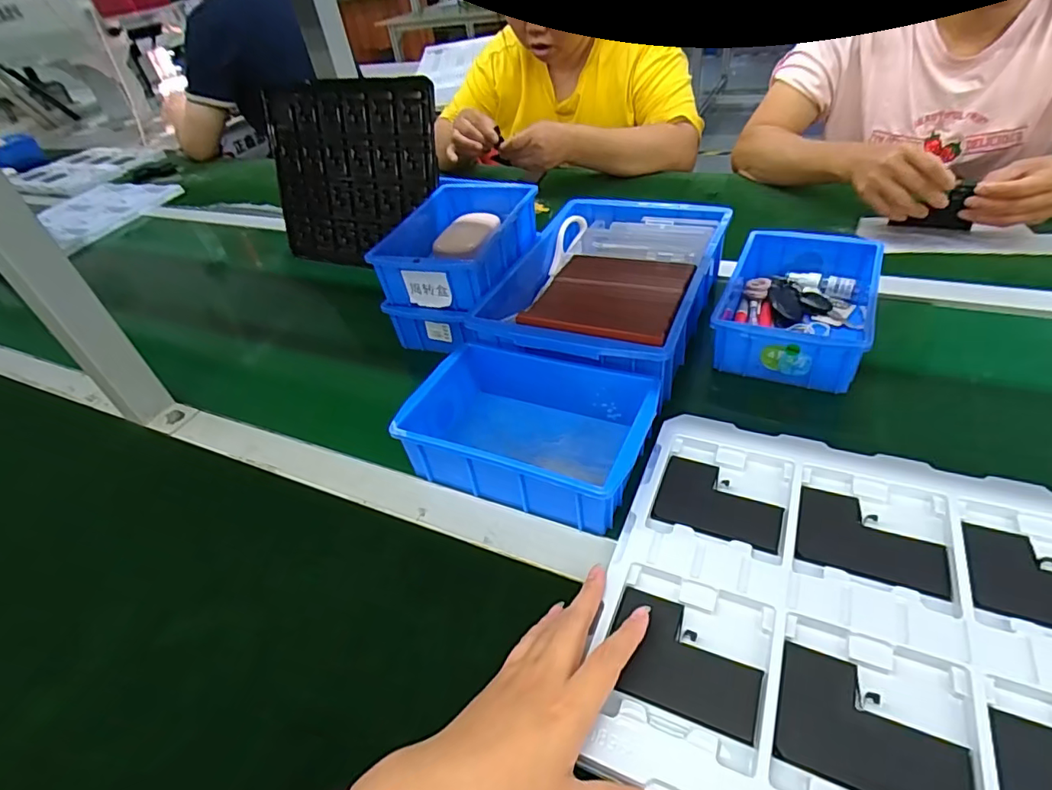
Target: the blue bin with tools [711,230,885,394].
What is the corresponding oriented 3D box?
[{"bbox_3d":[0.284,-0.096,0.572,0.131,0.063,0.202,14,47,25],"label":"blue bin with tools"}]

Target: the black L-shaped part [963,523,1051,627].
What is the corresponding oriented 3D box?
[{"bbox_3d":[0.330,0.117,0.340,0.090,0.007,0.066,12,44,21],"label":"black L-shaped part"}]

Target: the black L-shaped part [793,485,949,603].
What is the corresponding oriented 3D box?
[{"bbox_3d":[0.239,0.100,0.379,0.089,0.004,0.067,13,45,22],"label":"black L-shaped part"}]

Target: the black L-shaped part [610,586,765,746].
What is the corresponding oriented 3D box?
[{"bbox_3d":[0.098,0.163,0.338,0.091,0.005,0.066,13,45,22],"label":"black L-shaped part"}]

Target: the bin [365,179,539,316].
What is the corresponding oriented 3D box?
[{"bbox_3d":[-0.074,-0.186,0.658,0.141,0.060,0.211,9,45,20],"label":"bin"}]

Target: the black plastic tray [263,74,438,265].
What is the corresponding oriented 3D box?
[{"bbox_3d":[-0.267,-0.326,0.810,0.328,0.253,0.018,14,21,26],"label":"black plastic tray"}]

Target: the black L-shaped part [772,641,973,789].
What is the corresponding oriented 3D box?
[{"bbox_3d":[0.188,0.183,0.298,0.090,0.005,0.066,14,45,23],"label":"black L-shaped part"}]

